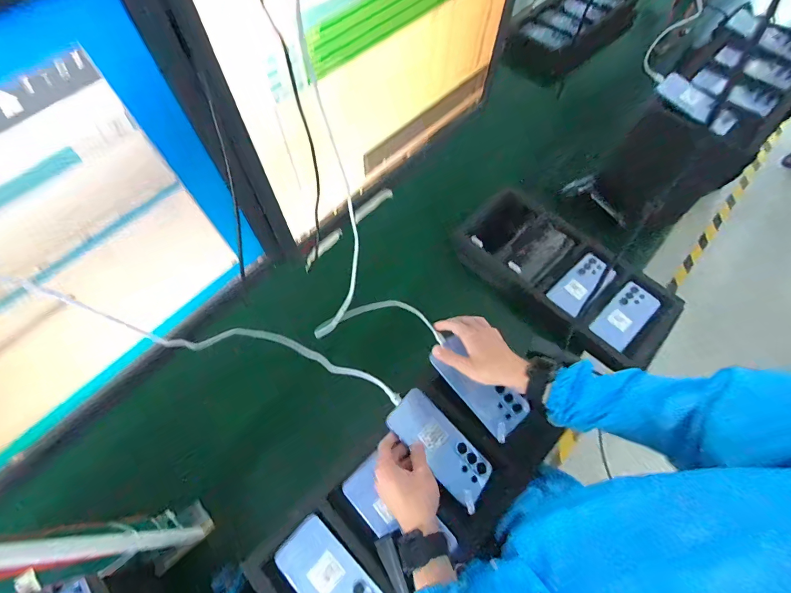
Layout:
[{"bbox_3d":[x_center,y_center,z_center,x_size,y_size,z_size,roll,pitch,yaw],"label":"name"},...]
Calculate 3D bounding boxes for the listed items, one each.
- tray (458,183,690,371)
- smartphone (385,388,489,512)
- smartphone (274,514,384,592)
[{"bbox_3d":[0.388,-0.057,0.869,0.234,0.078,0.471,-41,68,-17],"label":"tray"},{"bbox_3d":[0.068,0.219,0.554,0.167,0.008,0.079,46,55,9],"label":"smartphone"},{"bbox_3d":[-0.083,0.394,0.511,0.176,0.007,0.080,39,71,21],"label":"smartphone"}]

